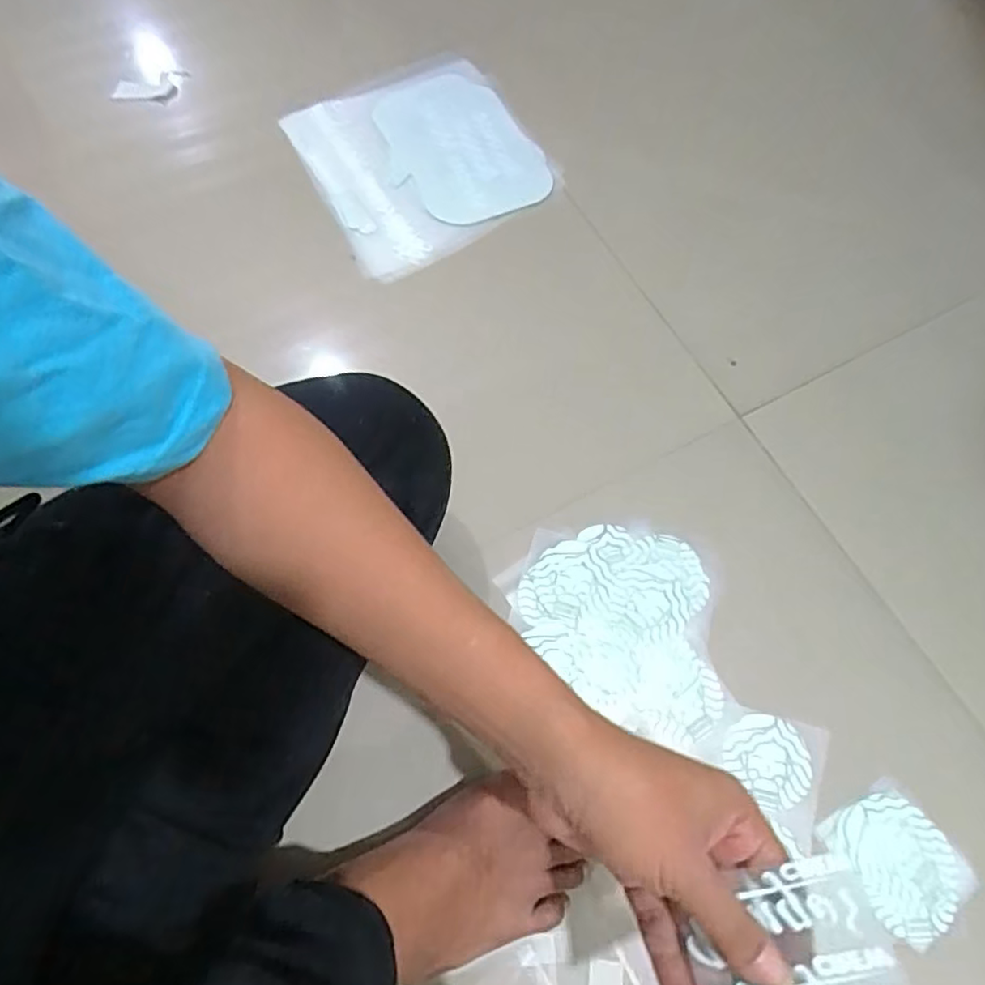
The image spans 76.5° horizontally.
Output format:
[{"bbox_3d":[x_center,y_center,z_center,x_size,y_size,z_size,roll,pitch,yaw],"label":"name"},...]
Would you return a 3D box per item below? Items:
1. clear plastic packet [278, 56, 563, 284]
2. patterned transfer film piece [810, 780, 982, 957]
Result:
[{"bbox_3d":[-0.084,-0.392,0.724,0.250,0.025,0.272,-28,73,-11],"label":"clear plastic packet"},{"bbox_3d":[0.299,0.268,0.456,0.079,0.006,0.095,-31,72,-14],"label":"patterned transfer film piece"}]

